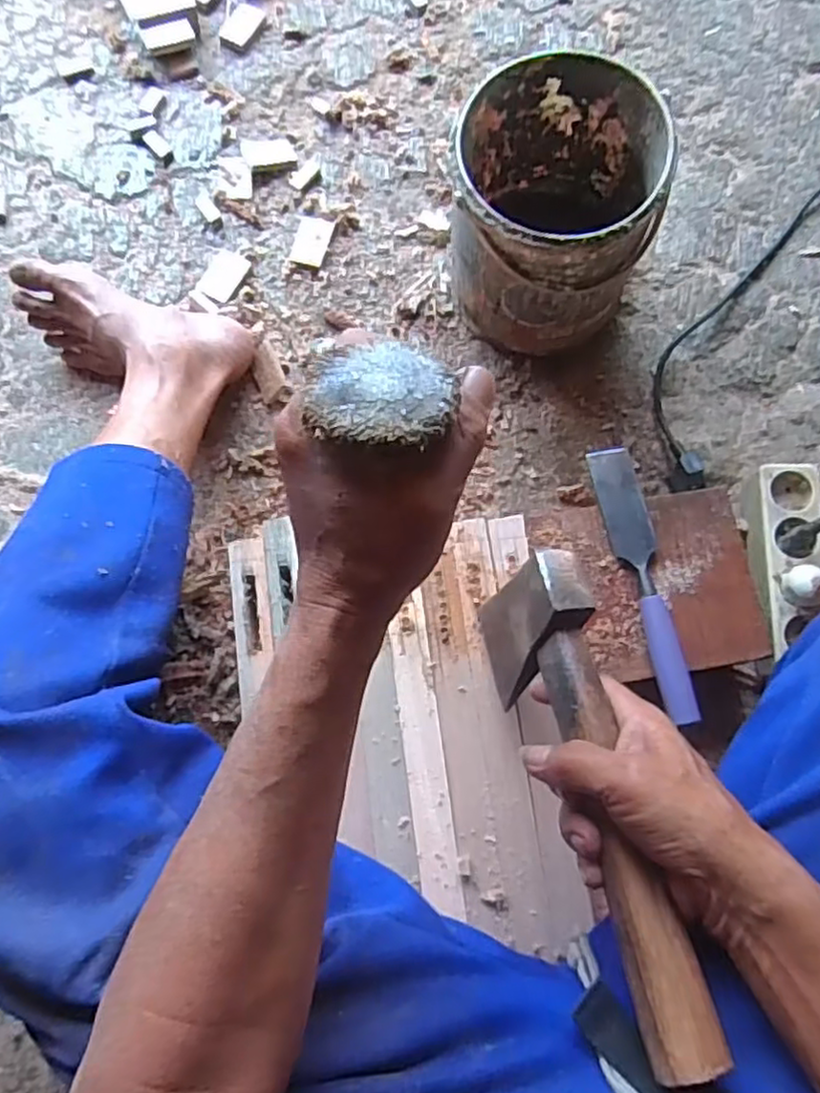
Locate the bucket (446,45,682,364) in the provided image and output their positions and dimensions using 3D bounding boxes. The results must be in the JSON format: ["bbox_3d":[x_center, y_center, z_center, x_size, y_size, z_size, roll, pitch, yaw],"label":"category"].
[{"bbox_3d":[0.129,-0.305,0.644,0.175,0.184,0.189,11,78,4],"label":"bucket"}]

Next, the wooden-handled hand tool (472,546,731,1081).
[{"bbox_3d":[0.102,0.139,0.402,0.054,0.104,0.267,-12,58,-1],"label":"wooden-handled hand tool"}]

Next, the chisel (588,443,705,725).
[{"bbox_3d":[0.201,0.024,0.585,0.037,0.034,0.237,-12,77,-1],"label":"chisel"}]

